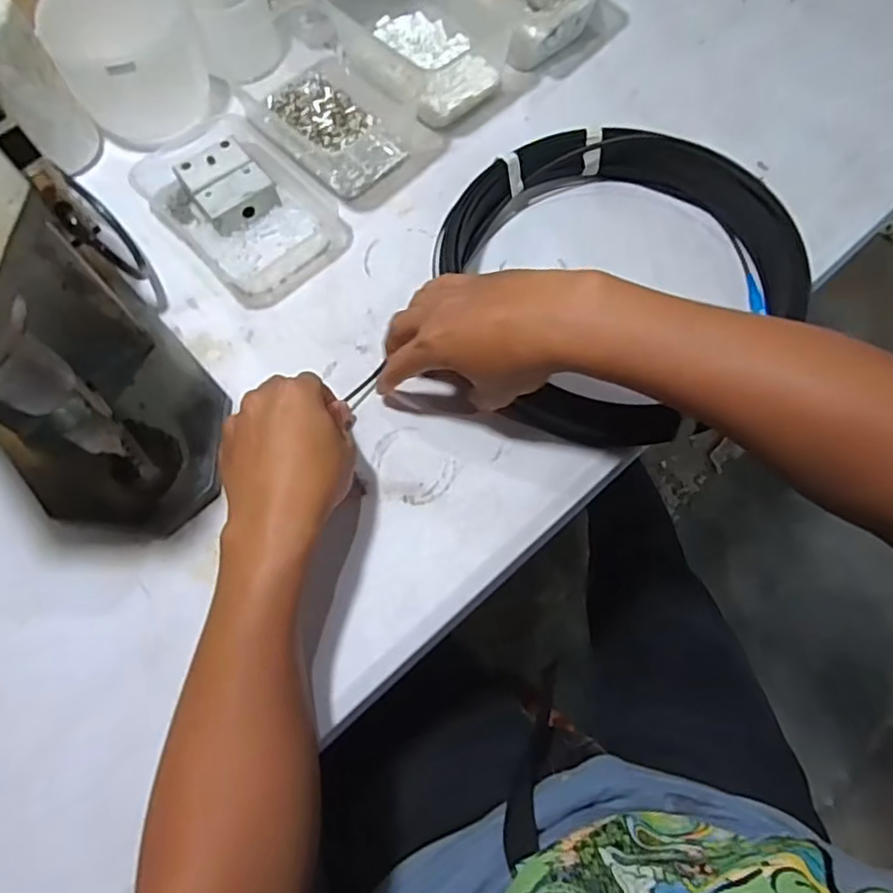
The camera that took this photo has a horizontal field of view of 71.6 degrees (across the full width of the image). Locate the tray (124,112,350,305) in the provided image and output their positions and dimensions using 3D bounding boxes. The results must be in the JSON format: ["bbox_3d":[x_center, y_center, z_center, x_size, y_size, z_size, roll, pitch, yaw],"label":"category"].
[{"bbox_3d":[-0.181,-0.217,0.547,0.119,0.033,0.183,-41,72,-13],"label":"tray"}]

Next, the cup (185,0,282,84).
[{"bbox_3d":[-0.206,-0.411,0.599,0.073,0.072,0.078,0,70,1],"label":"cup"}]

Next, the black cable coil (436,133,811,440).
[{"bbox_3d":[0.134,-0.134,0.483,0.242,0.057,0.270,-24,71,-8],"label":"black cable coil"}]

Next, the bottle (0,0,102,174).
[{"bbox_3d":[-0.352,-0.299,0.511,0.067,0.157,0.064,-37,71,-12],"label":"bottle"}]

